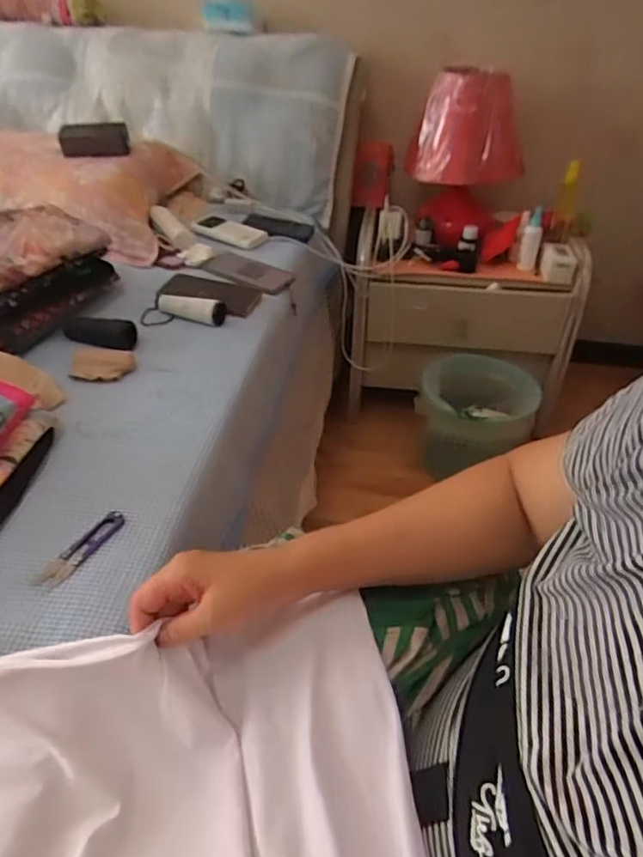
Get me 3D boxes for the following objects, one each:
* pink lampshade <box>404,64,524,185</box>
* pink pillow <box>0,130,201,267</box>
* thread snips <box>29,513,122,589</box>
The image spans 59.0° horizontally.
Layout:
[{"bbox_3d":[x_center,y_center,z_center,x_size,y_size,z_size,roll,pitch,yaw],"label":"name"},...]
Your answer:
[{"bbox_3d":[0.317,-0.653,1.235,0.251,0.199,0.224,10,40,10],"label":"pink lampshade"},{"bbox_3d":[-0.656,-0.493,1.145,0.712,0.131,0.374,4,38,2],"label":"pink pillow"},{"bbox_3d":[-0.232,0.118,0.551,0.026,0.015,0.096,19,43,20],"label":"thread snips"}]

